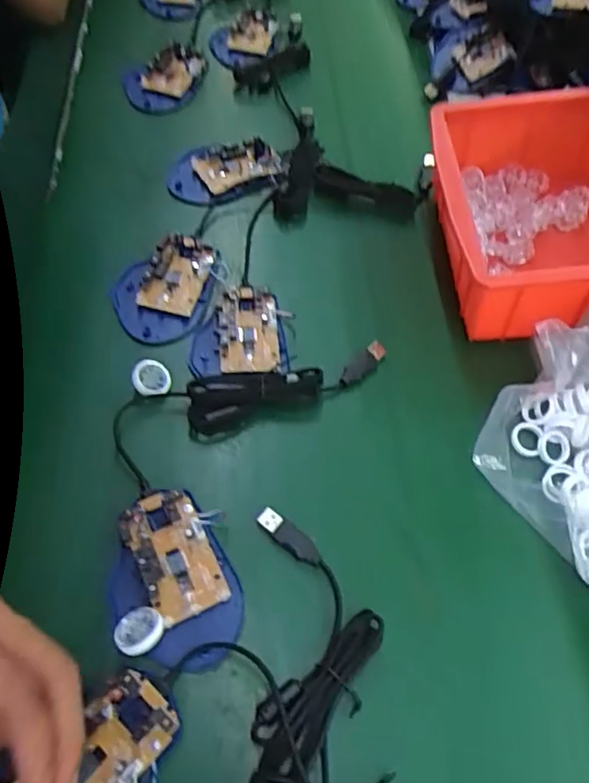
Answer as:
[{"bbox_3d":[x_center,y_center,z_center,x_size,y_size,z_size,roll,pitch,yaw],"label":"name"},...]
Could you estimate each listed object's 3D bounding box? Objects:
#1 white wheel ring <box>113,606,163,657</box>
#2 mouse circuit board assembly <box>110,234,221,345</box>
[{"bbox_3d":[-0.088,0.136,0.345,0.028,0.008,0.028,-11,37,9],"label":"white wheel ring"},{"bbox_3d":[-0.099,-0.082,0.495,0.077,0.019,0.100,37,66,16],"label":"mouse circuit board assembly"}]

